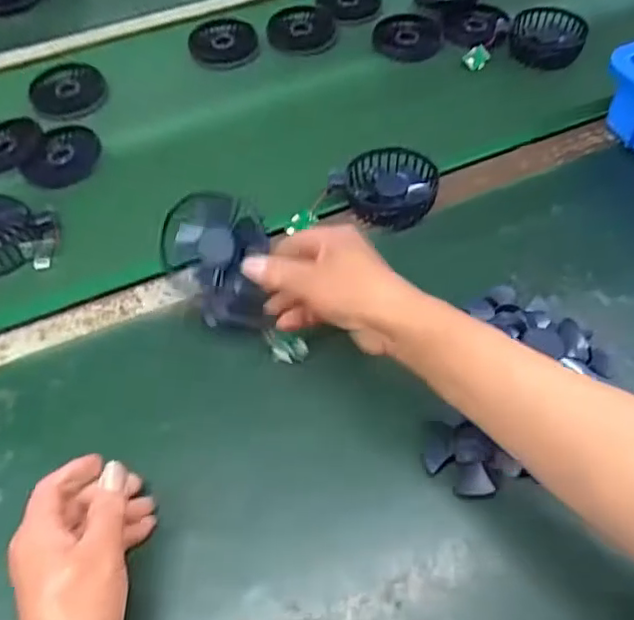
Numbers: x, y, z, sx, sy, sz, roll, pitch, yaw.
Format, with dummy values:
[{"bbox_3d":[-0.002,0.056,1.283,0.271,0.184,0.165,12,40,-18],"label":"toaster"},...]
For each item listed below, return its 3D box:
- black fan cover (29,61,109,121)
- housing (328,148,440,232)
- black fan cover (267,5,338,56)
[{"bbox_3d":[-0.294,-0.259,0.715,0.085,0.016,0.095,-10,56,-5],"label":"black fan cover"},{"bbox_3d":[0.072,-0.119,0.587,0.091,0.030,0.092,-1,56,1],"label":"housing"},{"bbox_3d":[-0.020,-0.360,0.771,0.084,0.010,0.097,-19,58,-11],"label":"black fan cover"}]

